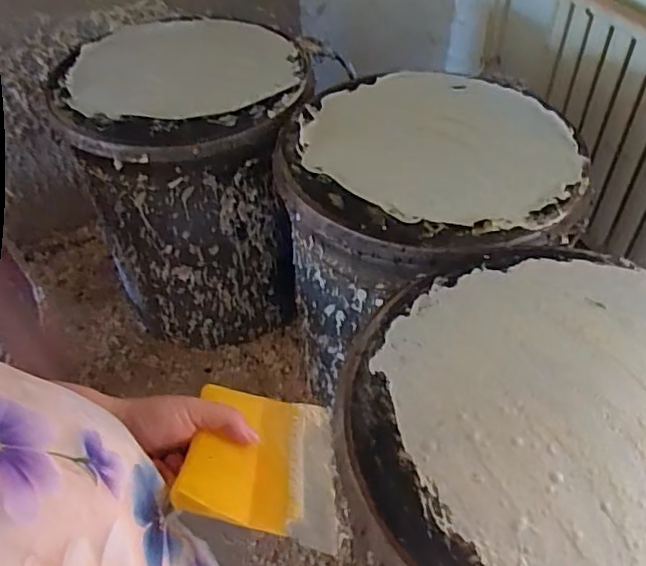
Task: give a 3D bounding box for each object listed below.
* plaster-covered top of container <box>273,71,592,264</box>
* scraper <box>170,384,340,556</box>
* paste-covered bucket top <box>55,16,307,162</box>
[{"bbox_3d":[0.208,-0.248,1.187,0.562,0.060,0.558,-1,47,2],"label":"plaster-covered top of container"},{"bbox_3d":[-0.043,0.127,0.454,0.109,0.009,0.151,16,23,-8],"label":"scraper"},{"bbox_3d":[-0.321,-0.462,1.413,0.568,0.075,0.558,6,47,8],"label":"paste-covered bucket top"}]

